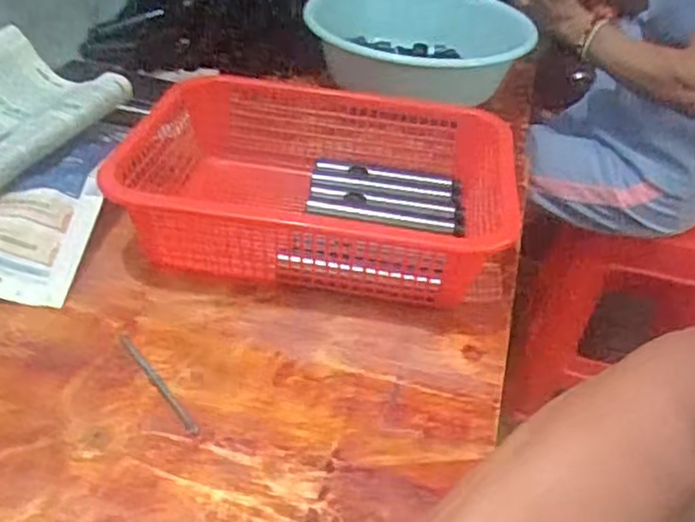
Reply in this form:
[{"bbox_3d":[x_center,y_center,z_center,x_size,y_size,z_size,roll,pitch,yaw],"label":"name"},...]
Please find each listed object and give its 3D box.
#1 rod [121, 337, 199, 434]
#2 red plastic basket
[{"bbox_3d":[-0.136,0.086,0.489,0.007,0.007,0.110,-22,44,-33],"label":"rod"},{"bbox_3d":[-0.031,-0.064,0.628,0.318,0.109,0.234,7,36,2],"label":"red plastic basket"}]

